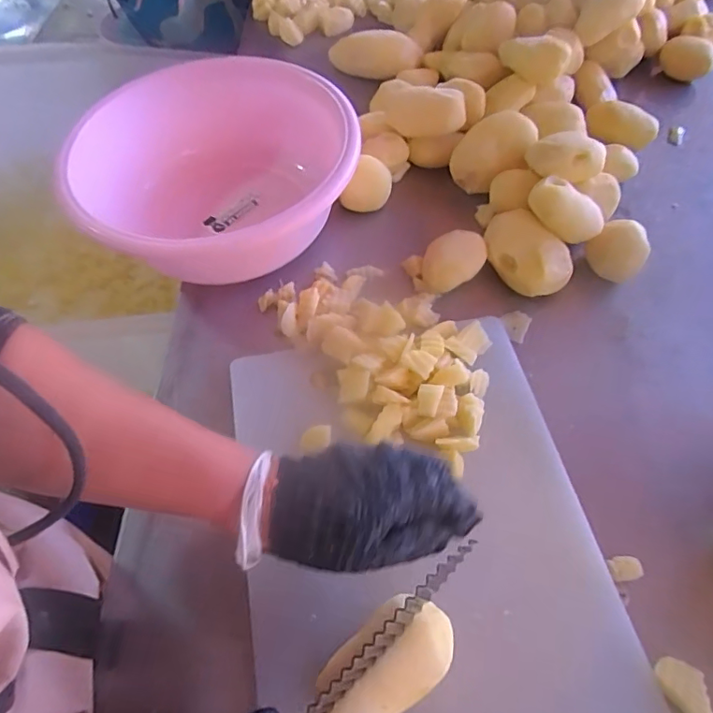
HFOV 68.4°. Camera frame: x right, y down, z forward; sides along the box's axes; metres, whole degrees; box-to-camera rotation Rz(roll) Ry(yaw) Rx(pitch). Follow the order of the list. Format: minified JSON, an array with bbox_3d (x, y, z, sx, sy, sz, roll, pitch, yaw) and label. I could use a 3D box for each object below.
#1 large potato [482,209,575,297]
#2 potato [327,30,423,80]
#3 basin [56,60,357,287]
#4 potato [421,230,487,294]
[{"bbox_3d":[0.165,-0.101,0.513,0.053,0.048,0.094,-40,66,-21],"label":"large potato"},{"bbox_3d":[0.022,-0.396,0.693,0.125,0.045,0.051,19,61,12],"label":"potato"},{"bbox_3d":[-0.139,-0.192,0.569,0.250,0.154,0.301,-13,59,-7],"label":"basin"},{"bbox_3d":[0.096,-0.093,0.518,0.067,0.042,0.049,-30,63,-16],"label":"potato"}]

